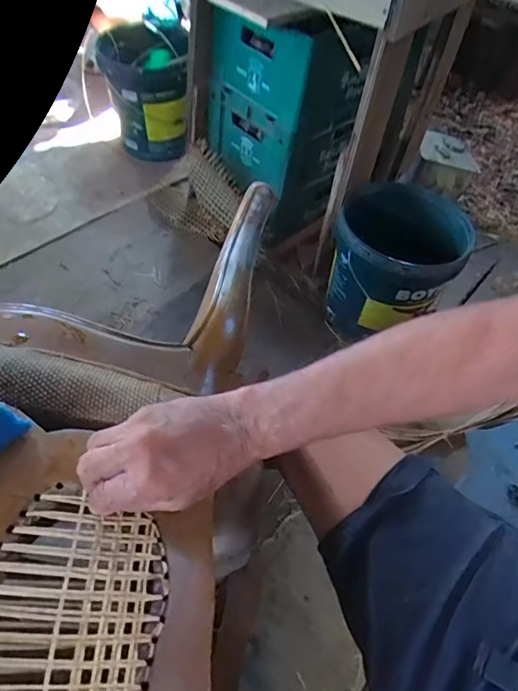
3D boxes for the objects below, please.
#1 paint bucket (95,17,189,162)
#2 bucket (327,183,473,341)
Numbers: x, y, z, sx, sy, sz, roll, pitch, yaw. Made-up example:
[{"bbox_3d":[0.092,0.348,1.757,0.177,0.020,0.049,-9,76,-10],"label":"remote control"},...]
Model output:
[{"bbox_3d":[-0.384,-0.858,1.586,0.265,0.351,0.316,-8,52,-9],"label":"paint bucket"},{"bbox_3d":[0.334,-0.197,1.160,0.290,0.304,0.279,1,51,-2],"label":"bucket"}]

